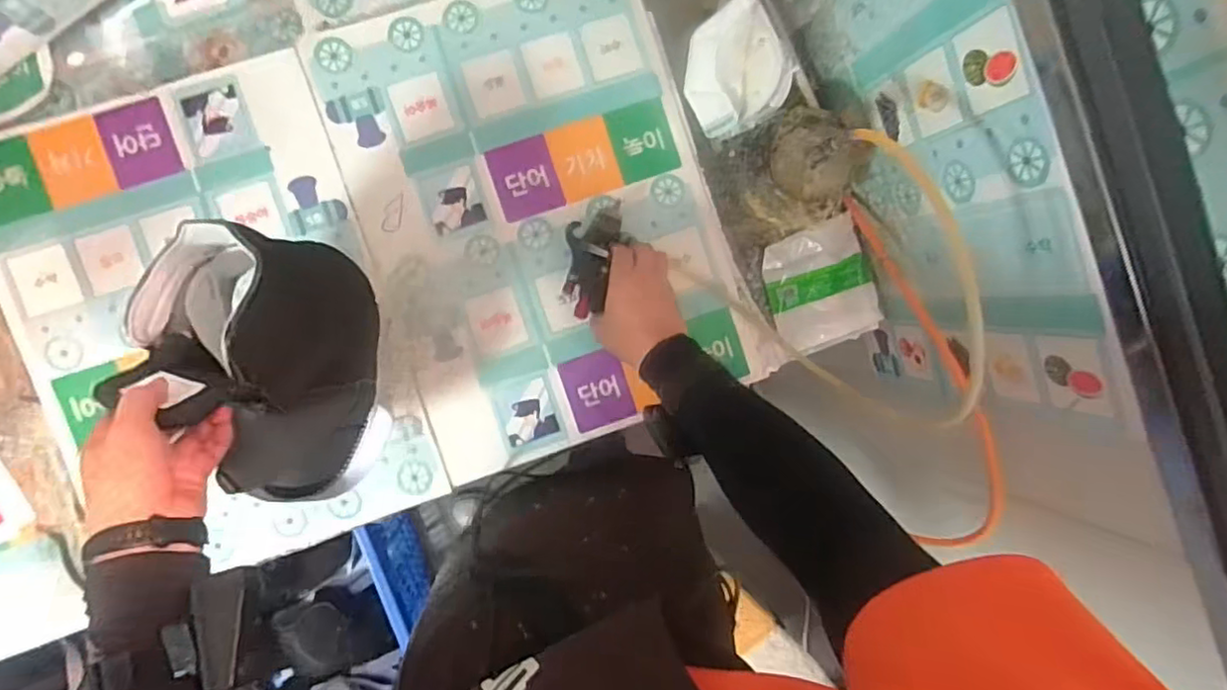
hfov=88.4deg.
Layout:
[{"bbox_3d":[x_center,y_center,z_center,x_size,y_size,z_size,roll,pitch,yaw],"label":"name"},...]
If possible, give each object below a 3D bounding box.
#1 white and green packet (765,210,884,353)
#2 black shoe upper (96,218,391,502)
[{"bbox_3d":[0.251,-0.072,0.758,0.126,0.016,0.135,-20,93,-3],"label":"white and green packet"},{"bbox_3d":[-0.304,0.027,0.555,0.172,0.145,0.238,4,91,-4],"label":"black shoe upper"}]

